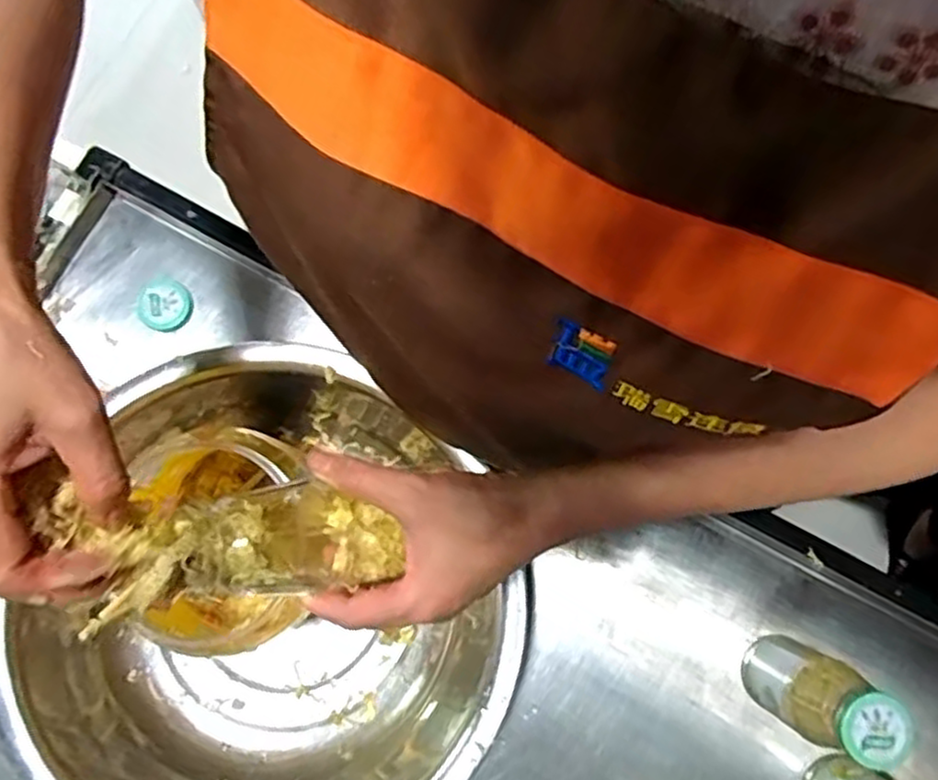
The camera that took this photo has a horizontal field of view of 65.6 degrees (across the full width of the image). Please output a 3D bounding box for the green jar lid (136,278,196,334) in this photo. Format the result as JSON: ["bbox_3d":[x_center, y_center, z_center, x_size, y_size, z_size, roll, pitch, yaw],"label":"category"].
[{"bbox_3d":[-0.289,-0.082,0.691,0.048,0.014,0.053,-41,83,-8],"label":"green jar lid"}]

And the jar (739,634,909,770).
[{"bbox_3d":[0.272,0.242,0.584,0.052,0.181,0.062,25,80,3],"label":"jar"}]

